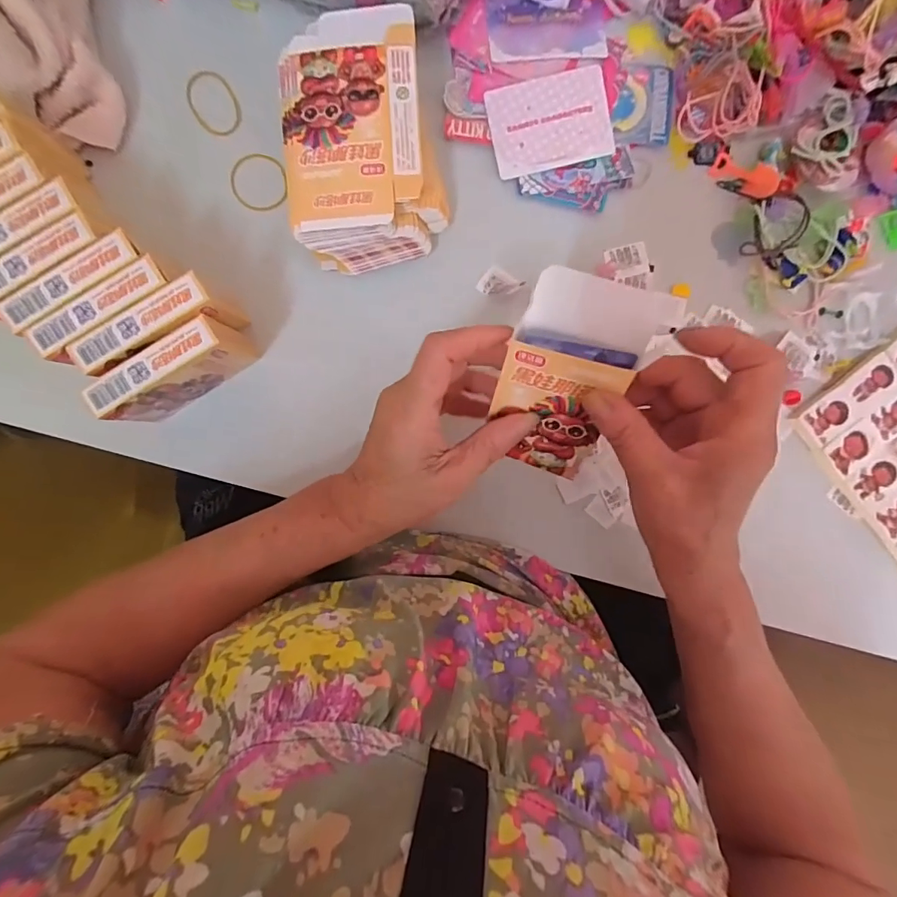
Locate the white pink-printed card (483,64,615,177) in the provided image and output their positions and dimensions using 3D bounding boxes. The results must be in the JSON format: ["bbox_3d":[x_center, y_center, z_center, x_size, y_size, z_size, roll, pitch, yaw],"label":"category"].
[{"bbox_3d":[0.075,-0.240,0.336,0.086,0.004,0.063,-13,93,3],"label":"white pink-printed card"}]

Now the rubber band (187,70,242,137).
[{"bbox_3d":[-0.175,-0.258,0.341,0.034,0.004,0.050,-27,94,-4],"label":"rubber band"}]

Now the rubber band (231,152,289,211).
[{"bbox_3d":[-0.142,-0.201,0.343,0.040,0.004,0.046,-7,87,-10],"label":"rubber band"}]

